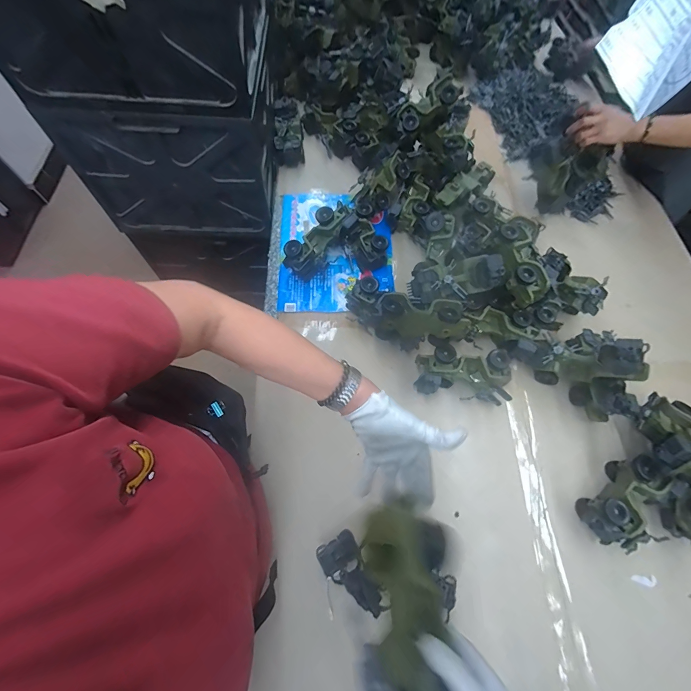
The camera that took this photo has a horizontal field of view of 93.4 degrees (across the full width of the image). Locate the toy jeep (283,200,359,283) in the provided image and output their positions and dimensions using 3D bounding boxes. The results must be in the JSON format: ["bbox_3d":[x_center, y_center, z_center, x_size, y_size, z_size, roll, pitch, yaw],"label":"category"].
[{"bbox_3d":[-0.057,-0.254,0.800,0.094,0.081,0.203,41,91,14],"label":"toy jeep"}]

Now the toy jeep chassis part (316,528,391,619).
[{"bbox_3d":[0.011,0.394,0.558,0.075,0.034,0.129,-27,70,-15],"label":"toy jeep chassis part"}]

